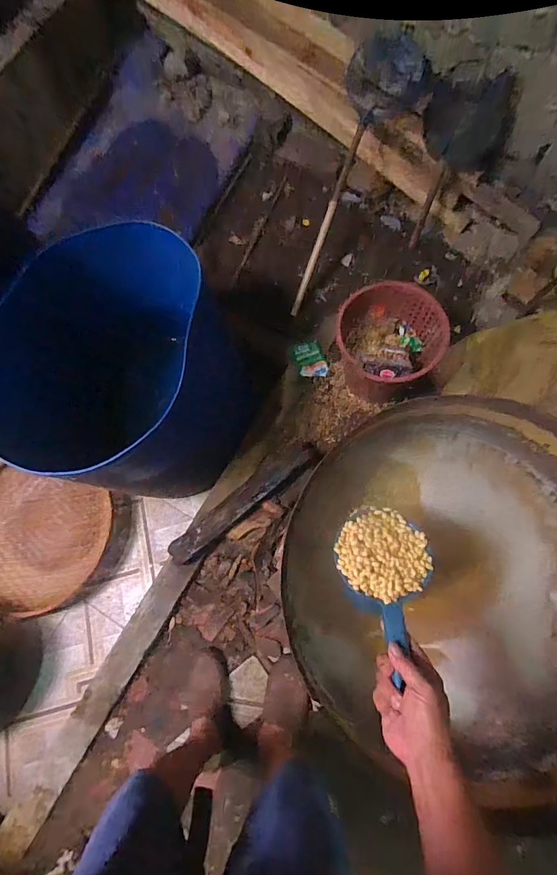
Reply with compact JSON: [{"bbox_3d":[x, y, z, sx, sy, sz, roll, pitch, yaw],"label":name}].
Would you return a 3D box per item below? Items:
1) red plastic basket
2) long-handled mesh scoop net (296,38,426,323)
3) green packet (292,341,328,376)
[{"bbox_3d":[0.312,-0.259,1.213,0.282,0.253,0.307,0,74,1],"label":"red plastic basket"},{"bbox_3d":[0.217,-0.763,1.278,0.225,0.160,0.756,20,101,7],"label":"long-handled mesh scoop net"},{"bbox_3d":[0.102,-0.251,1.346,0.087,0.027,0.129,-23,74,-5],"label":"green packet"}]

